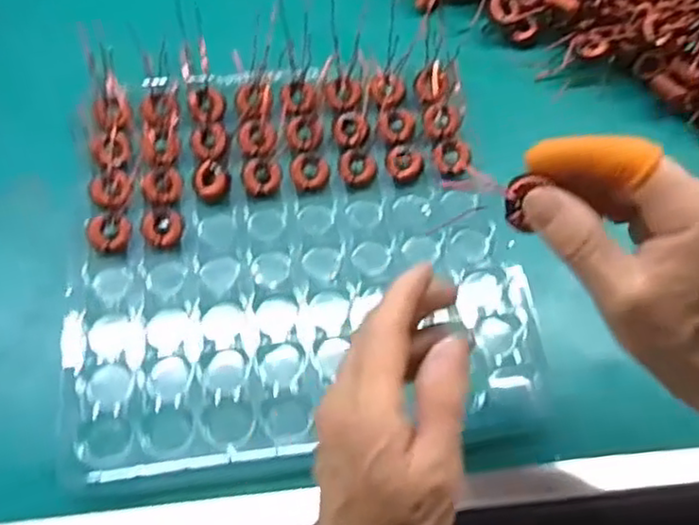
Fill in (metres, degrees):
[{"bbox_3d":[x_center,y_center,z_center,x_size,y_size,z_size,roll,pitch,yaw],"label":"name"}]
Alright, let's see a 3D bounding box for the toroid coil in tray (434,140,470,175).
[{"bbox_3d":[0.074,-0.076,0.478,0.025,0.008,0.025,3,82,14],"label":"toroid coil in tray"}]

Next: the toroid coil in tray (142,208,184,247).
[{"bbox_3d":[-0.124,-0.023,0.438,0.028,0.009,0.024,6,63,0],"label":"toroid coil in tray"}]

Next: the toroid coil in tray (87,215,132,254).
[{"bbox_3d":[-0.157,-0.019,0.435,0.027,0.006,0.025,-2,63,-4],"label":"toroid coil in tray"}]

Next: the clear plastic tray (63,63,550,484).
[{"bbox_3d":[-0.037,-0.011,0.447,0.281,0.033,0.275,-6,63,-6],"label":"clear plastic tray"}]

